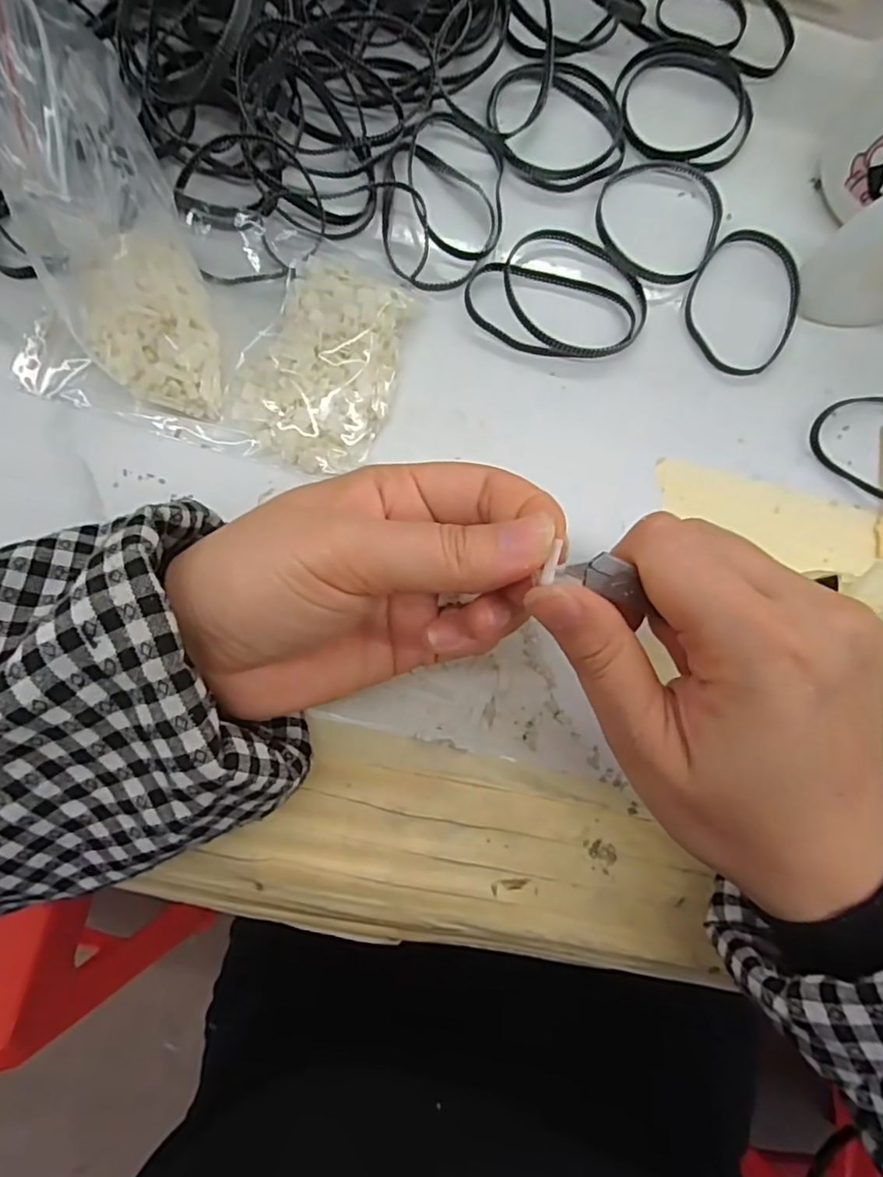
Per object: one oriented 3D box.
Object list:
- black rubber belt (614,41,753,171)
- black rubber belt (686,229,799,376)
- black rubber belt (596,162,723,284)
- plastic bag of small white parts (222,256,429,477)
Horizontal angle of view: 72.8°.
[{"bbox_3d":[0.113,-0.225,0.275,0.064,0.007,0.065,0,83,-4],"label":"black rubber belt"},{"bbox_3d":[0.134,-0.127,0.264,0.049,0.004,0.069,19,82,-2],"label":"black rubber belt"},{"bbox_3d":[0.097,-0.165,0.266,0.057,0.004,0.060,0,83,-4],"label":"black rubber belt"},{"bbox_3d":[-0.049,-0.091,0.242,0.062,0.012,0.083,18,82,-2],"label":"plastic bag of small white parts"}]

